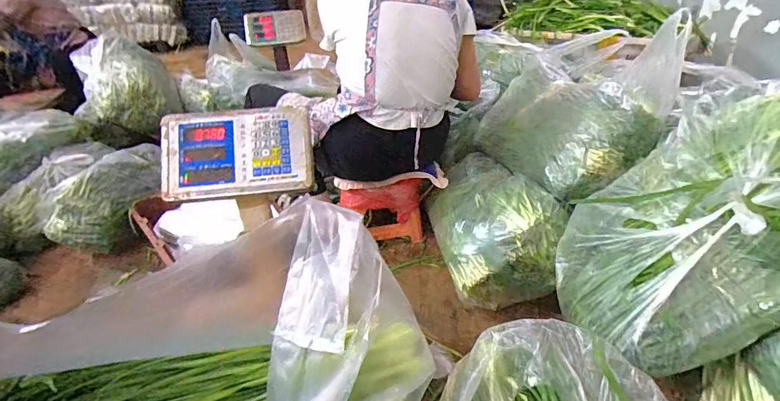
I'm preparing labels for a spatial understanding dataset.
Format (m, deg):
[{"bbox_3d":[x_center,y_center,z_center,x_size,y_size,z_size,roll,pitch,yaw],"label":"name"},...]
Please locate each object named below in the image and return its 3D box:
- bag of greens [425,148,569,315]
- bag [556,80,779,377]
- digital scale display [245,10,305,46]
[{"bbox_3d":[0.254,0.045,1.057,0.242,0.233,0.412,-6,32,-5],"label":"bag of greens"},{"bbox_3d":[0.481,0.018,0.618,0.351,0.328,0.310,-3,32,0],"label":"bag"},{"bbox_3d":[-0.481,-0.717,1.666,0.252,0.140,0.047,-3,0,2],"label":"digital scale display"}]

